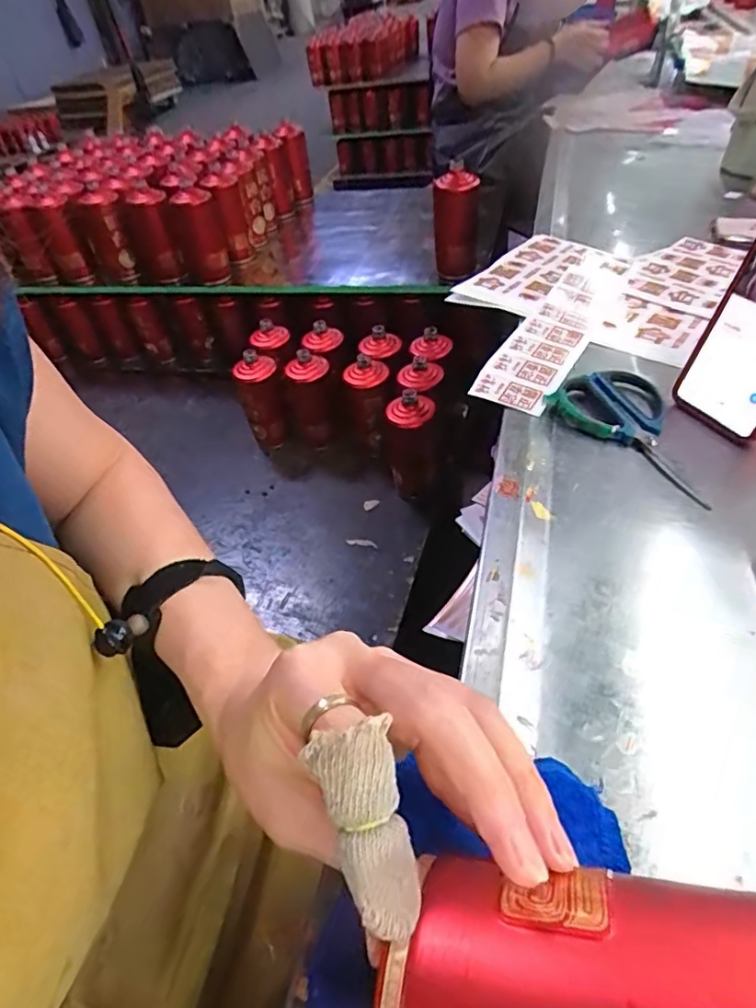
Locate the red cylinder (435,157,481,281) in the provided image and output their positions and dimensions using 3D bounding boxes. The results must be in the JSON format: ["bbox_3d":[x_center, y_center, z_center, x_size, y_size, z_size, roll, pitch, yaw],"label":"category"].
[{"bbox_3d":[0.150,-0.529,1.057,0.082,0.187,0.076,-5,45,3],"label":"red cylinder"}]

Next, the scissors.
[{"bbox_3d":[0.224,-0.067,0.459,0.089,0.012,0.159,-26,48,-17],"label":"scissors"}]

